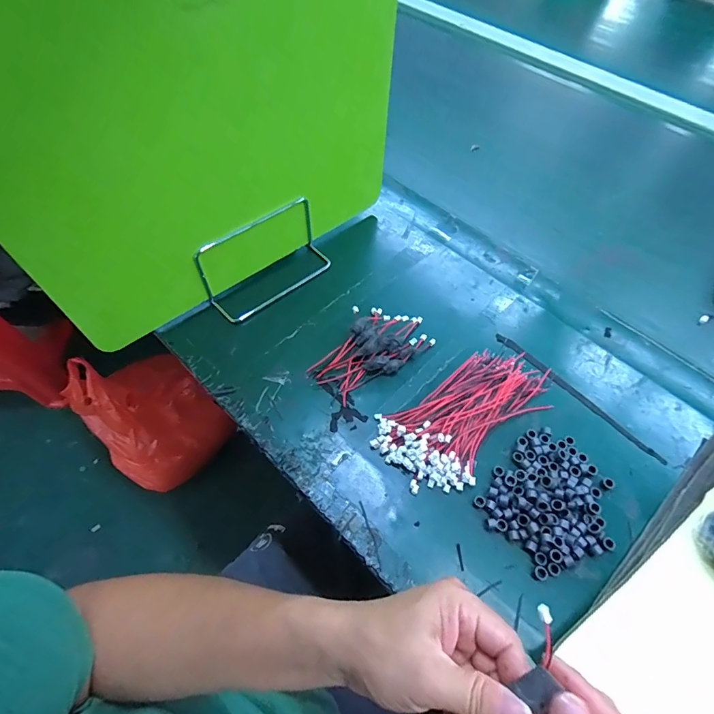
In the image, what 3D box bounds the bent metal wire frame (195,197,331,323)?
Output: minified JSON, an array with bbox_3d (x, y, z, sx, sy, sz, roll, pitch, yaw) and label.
[{"bbox_3d":[-0.103,-0.113,0.478,0.153,0.082,0.051,-35,64,-21],"label":"bent metal wire frame"}]

